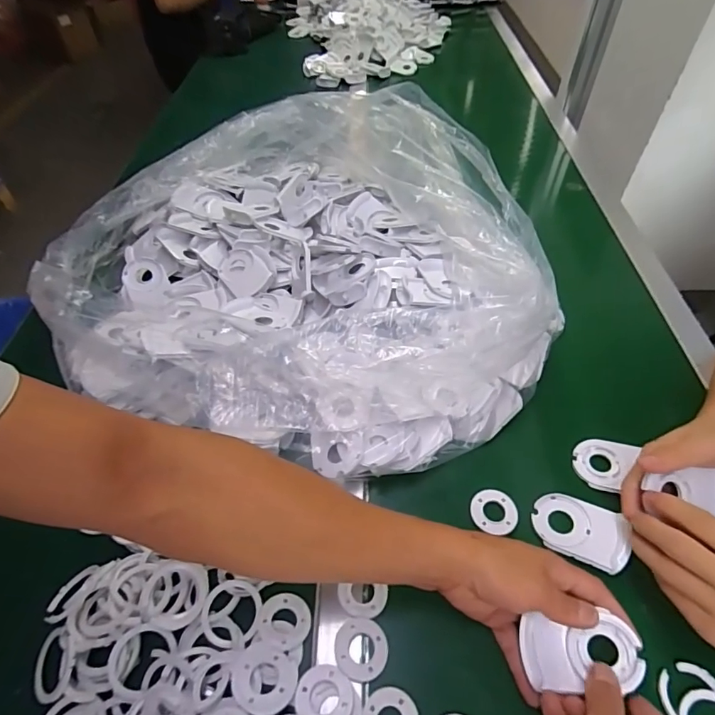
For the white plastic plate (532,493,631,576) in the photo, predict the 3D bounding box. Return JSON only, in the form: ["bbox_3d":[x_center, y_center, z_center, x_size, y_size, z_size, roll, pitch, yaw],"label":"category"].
[{"bbox_3d":[0.212,0.163,0.430,0.078,0.017,0.060,22,55,19],"label":"white plastic plate"}]

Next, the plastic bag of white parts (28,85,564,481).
[{"bbox_3d":[-0.077,-0.183,0.632,0.648,0.127,0.607,13,52,13],"label":"plastic bag of white parts"}]

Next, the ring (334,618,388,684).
[{"bbox_3d":[0.003,0.242,0.373,0.043,0.006,0.042,-1,51,1],"label":"ring"}]

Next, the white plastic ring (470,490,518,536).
[{"bbox_3d":[0.135,0.151,0.446,0.044,0.007,0.041,-1,51,1],"label":"white plastic ring"}]

